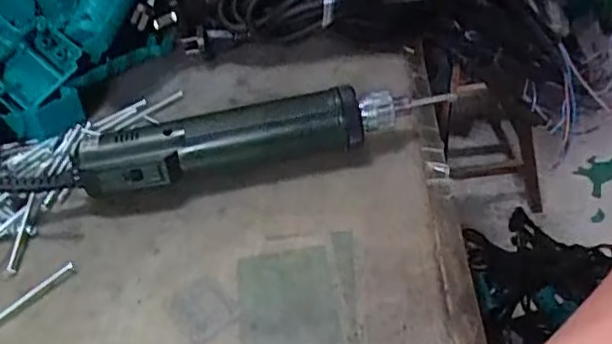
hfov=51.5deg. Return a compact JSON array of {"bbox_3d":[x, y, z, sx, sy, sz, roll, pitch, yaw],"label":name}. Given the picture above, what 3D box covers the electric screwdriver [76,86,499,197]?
[{"bbox_3d":[-0.029,-0.021,0.413,0.230,0.047,0.034,-10,40,-5],"label":"electric screwdriver"}]

